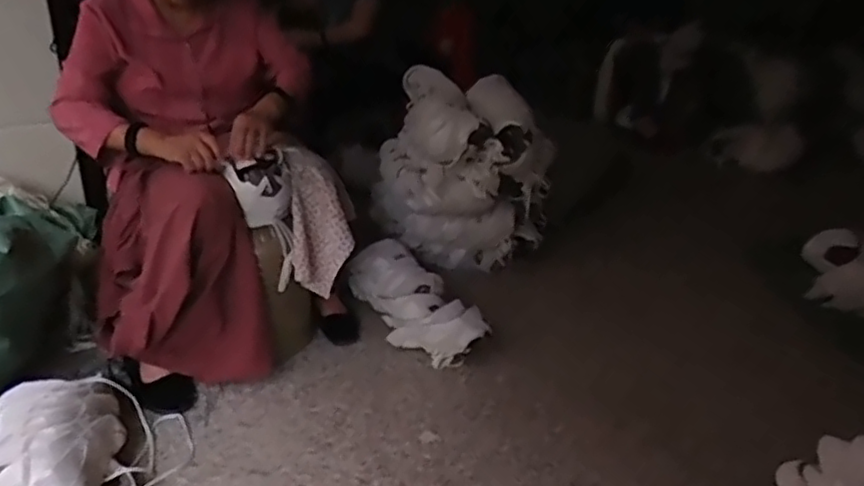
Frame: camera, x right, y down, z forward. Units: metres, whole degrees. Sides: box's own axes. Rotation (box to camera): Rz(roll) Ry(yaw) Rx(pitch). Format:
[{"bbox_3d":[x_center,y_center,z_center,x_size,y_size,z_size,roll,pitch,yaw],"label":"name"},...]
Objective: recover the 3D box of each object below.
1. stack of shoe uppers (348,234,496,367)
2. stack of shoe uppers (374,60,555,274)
[{"bbox_3d":[-0.047,0.126,1.585,0.165,0.142,0.401,-13,30,-29],"label":"stack of shoe uppers"},{"bbox_3d":[0.094,-0.224,1.949,0.518,0.449,0.392,4,26,1],"label":"stack of shoe uppers"}]

